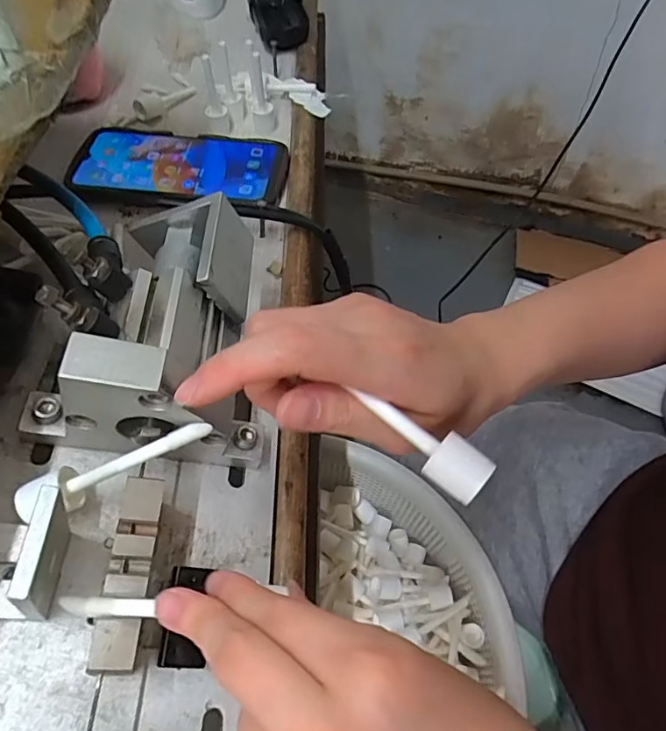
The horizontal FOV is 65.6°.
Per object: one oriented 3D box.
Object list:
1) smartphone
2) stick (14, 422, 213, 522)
[{"bbox_3d":[-0.123,-0.161,0.415,0.167,0.006,0.086,5,57,0],"label":"smartphone"},{"bbox_3d":[-0.091,0.041,0.216,0.081,0.019,0.016,-19,60,-14],"label":"stick"}]

